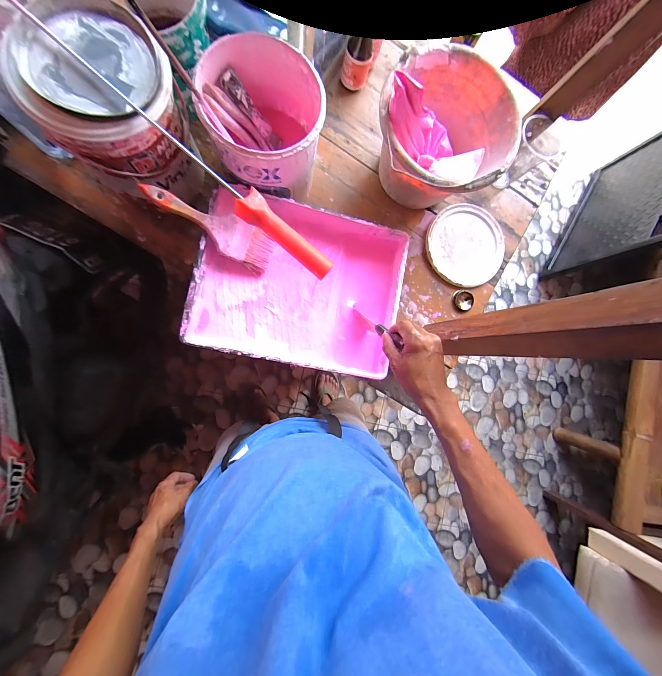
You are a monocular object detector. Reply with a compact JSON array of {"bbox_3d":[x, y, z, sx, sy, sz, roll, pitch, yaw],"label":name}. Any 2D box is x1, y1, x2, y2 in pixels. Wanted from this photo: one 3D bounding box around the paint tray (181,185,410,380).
[{"bbox_3d":[-0.050,-0.091,0.523,0.357,0.073,0.278,10,86,-7],"label":"paint tray"}]

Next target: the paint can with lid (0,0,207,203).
[{"bbox_3d":[-0.306,-0.326,0.429,0.166,0.177,0.165,0,87,-8],"label":"paint can with lid"}]

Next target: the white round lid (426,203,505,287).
[{"bbox_3d":[0.300,-0.205,0.633,0.175,0.008,0.176,0,87,-8],"label":"white round lid"}]

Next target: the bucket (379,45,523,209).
[{"bbox_3d":[0.201,-0.358,0.519,0.237,0.187,0.220,0,87,-8],"label":"bucket"}]

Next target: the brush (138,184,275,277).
[{"bbox_3d":[-0.190,-0.180,0.463,0.201,0.015,0.067,24,84,-30],"label":"brush"}]

